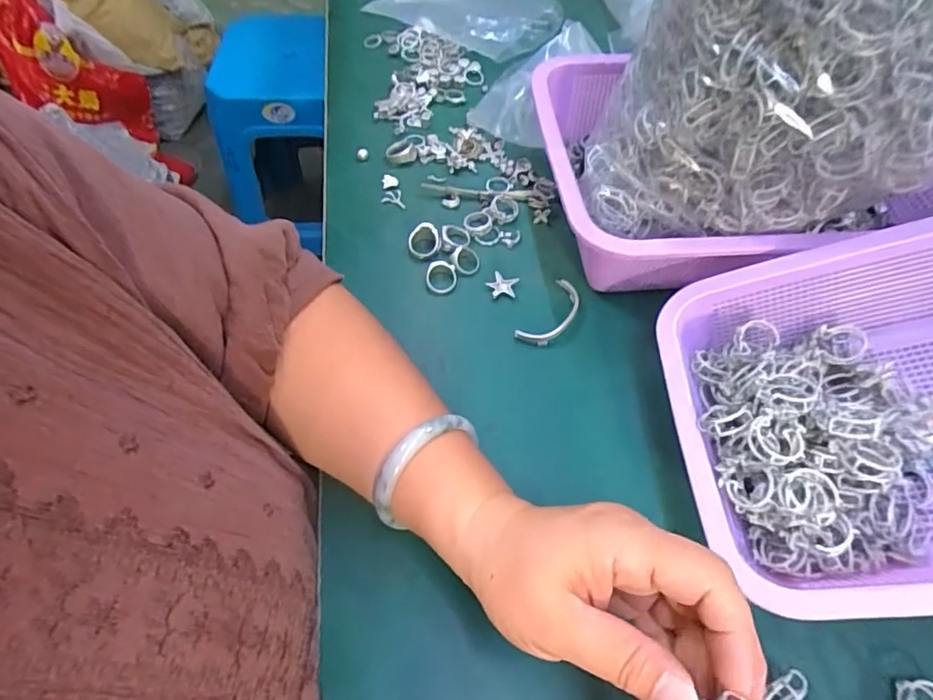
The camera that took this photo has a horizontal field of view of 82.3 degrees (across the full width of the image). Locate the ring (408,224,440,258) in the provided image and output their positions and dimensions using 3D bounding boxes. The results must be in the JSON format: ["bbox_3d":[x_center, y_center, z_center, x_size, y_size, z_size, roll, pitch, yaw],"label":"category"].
[{"bbox_3d":[-0.033,-0.086,0.424,0.027,0.009,0.027,-9,93,-9],"label":"ring"}]

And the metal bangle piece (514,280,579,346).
[{"bbox_3d":[0.064,-0.027,0.392,0.026,0.008,0.064,31,62,17],"label":"metal bangle piece"}]

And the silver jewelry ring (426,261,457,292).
[{"bbox_3d":[-0.019,-0.056,0.409,0.023,0.004,0.025,17,73,-4],"label":"silver jewelry ring"}]

